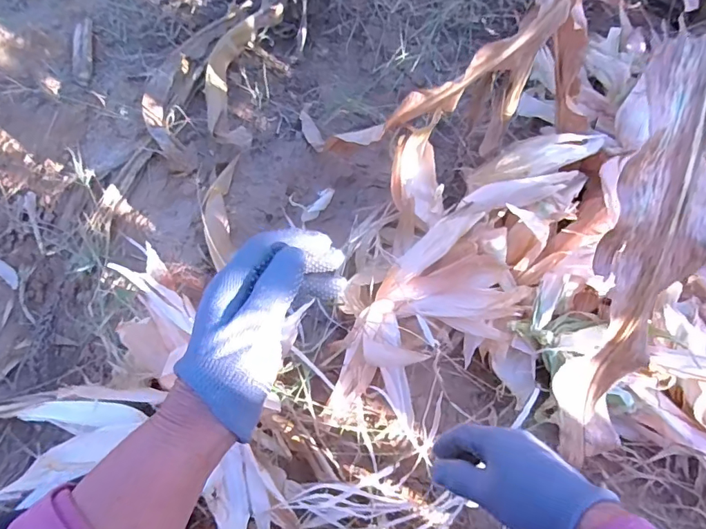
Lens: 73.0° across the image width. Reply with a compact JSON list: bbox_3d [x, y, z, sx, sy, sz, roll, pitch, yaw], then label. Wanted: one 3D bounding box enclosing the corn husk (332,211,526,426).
[{"bbox_3d":[0.105,0.085,0.678,0.173,0.129,0.335,39,73,17],"label":"corn husk"}]

